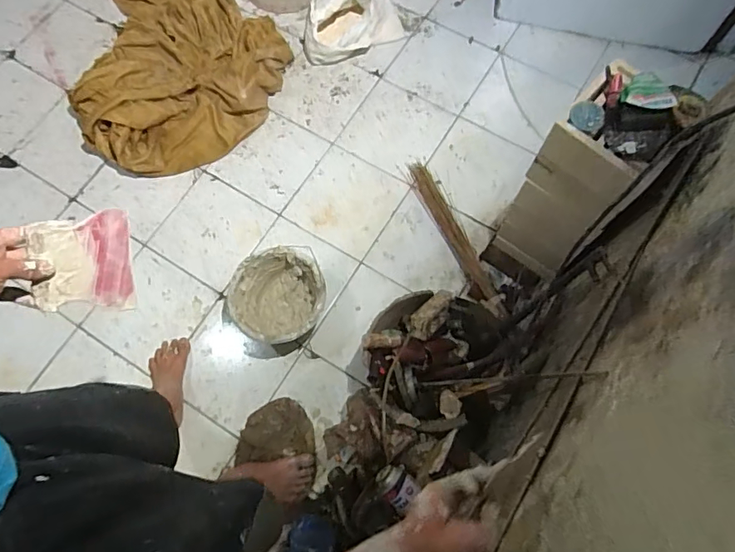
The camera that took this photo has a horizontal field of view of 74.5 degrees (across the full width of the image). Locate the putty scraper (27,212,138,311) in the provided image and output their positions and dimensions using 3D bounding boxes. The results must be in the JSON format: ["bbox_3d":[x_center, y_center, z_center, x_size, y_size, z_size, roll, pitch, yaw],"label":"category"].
[{"bbox_3d":[-0.335,-0.016,0.572,0.015,0.105,0.115,4,101,41],"label":"putty scraper"}]

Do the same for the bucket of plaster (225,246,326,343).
[{"bbox_3d":[-0.234,0.070,1.335,0.239,0.174,0.238,-1,73,2],"label":"bucket of plaster"}]

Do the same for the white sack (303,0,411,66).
[{"bbox_3d":[-0.060,-0.876,1.645,0.366,0.144,0.242,-25,74,-6],"label":"white sack"}]

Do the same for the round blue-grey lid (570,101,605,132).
[{"bbox_3d":[0.403,-0.293,0.887,0.058,0.019,0.051,37,78,12],"label":"round blue-grey lid"}]

